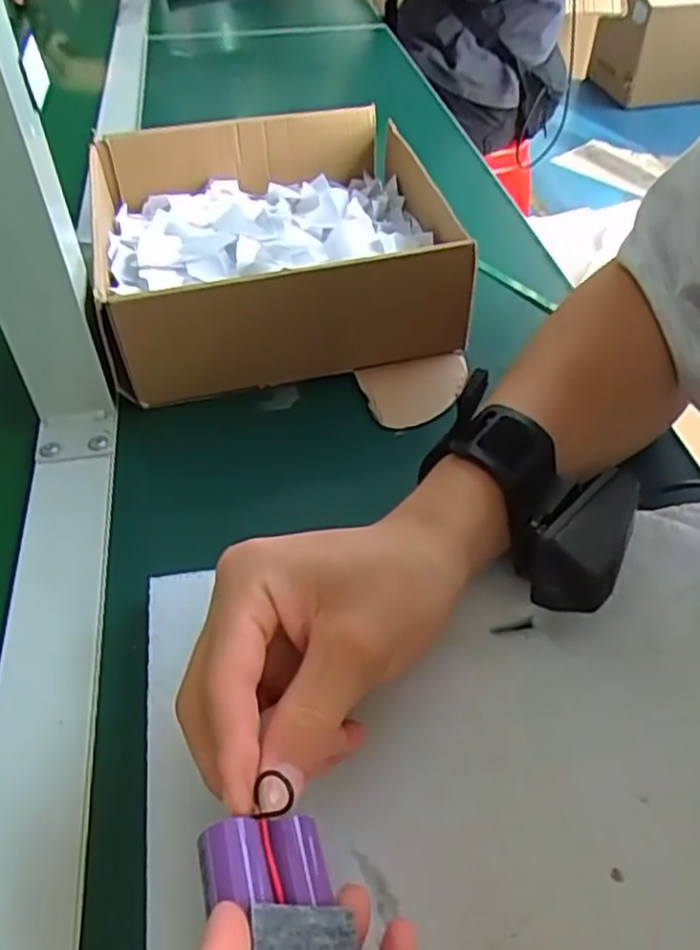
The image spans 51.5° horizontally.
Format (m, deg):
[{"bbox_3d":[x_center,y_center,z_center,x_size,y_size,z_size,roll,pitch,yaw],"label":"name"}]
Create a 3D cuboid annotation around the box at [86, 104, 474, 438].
[{"bbox_3d":[-0.047,-0.148,0.463,0.213,0.073,0.246,-9,47,-7],"label":"box"}]

